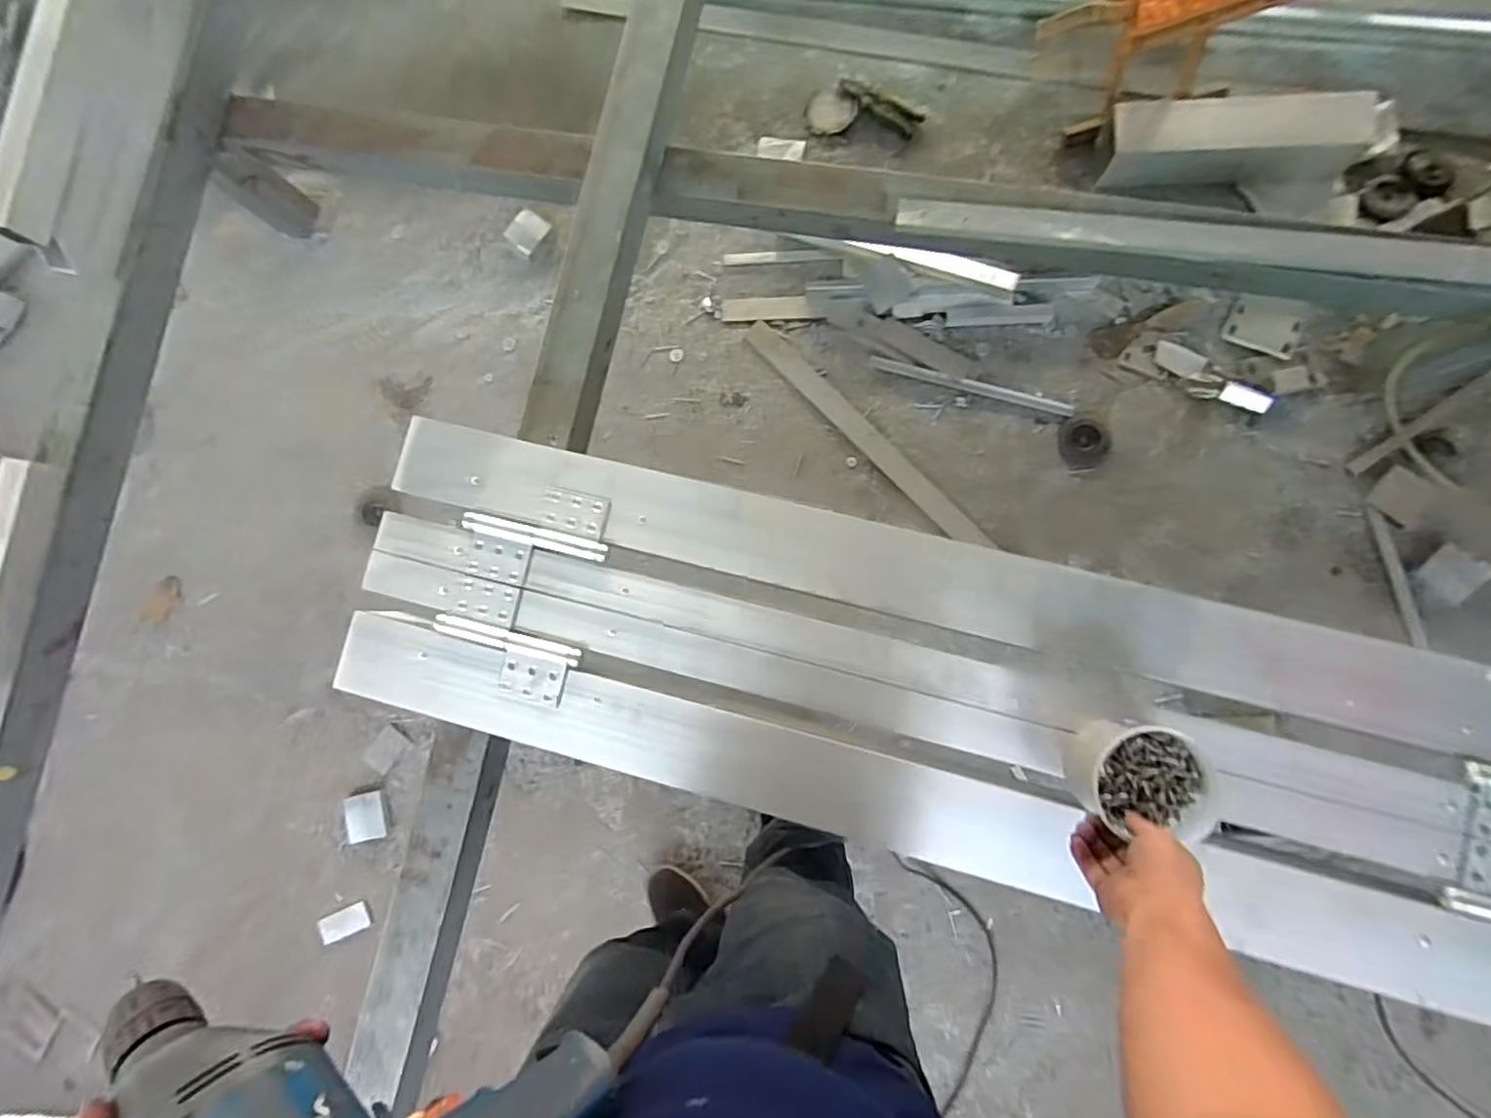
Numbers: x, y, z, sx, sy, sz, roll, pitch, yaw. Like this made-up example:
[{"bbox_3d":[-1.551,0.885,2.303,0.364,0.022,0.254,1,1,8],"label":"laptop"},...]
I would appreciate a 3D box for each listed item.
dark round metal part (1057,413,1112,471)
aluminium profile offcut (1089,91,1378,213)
[{"bbox_3d":[0.673,-0.232,1.287,0.109,0.025,0.104,-1,84,5],"label":"dark round metal part"},{"bbox_3d":[0.932,-0.800,1.257,0.452,0.125,0.199,13,82,14],"label":"aluminium profile offcut"}]

